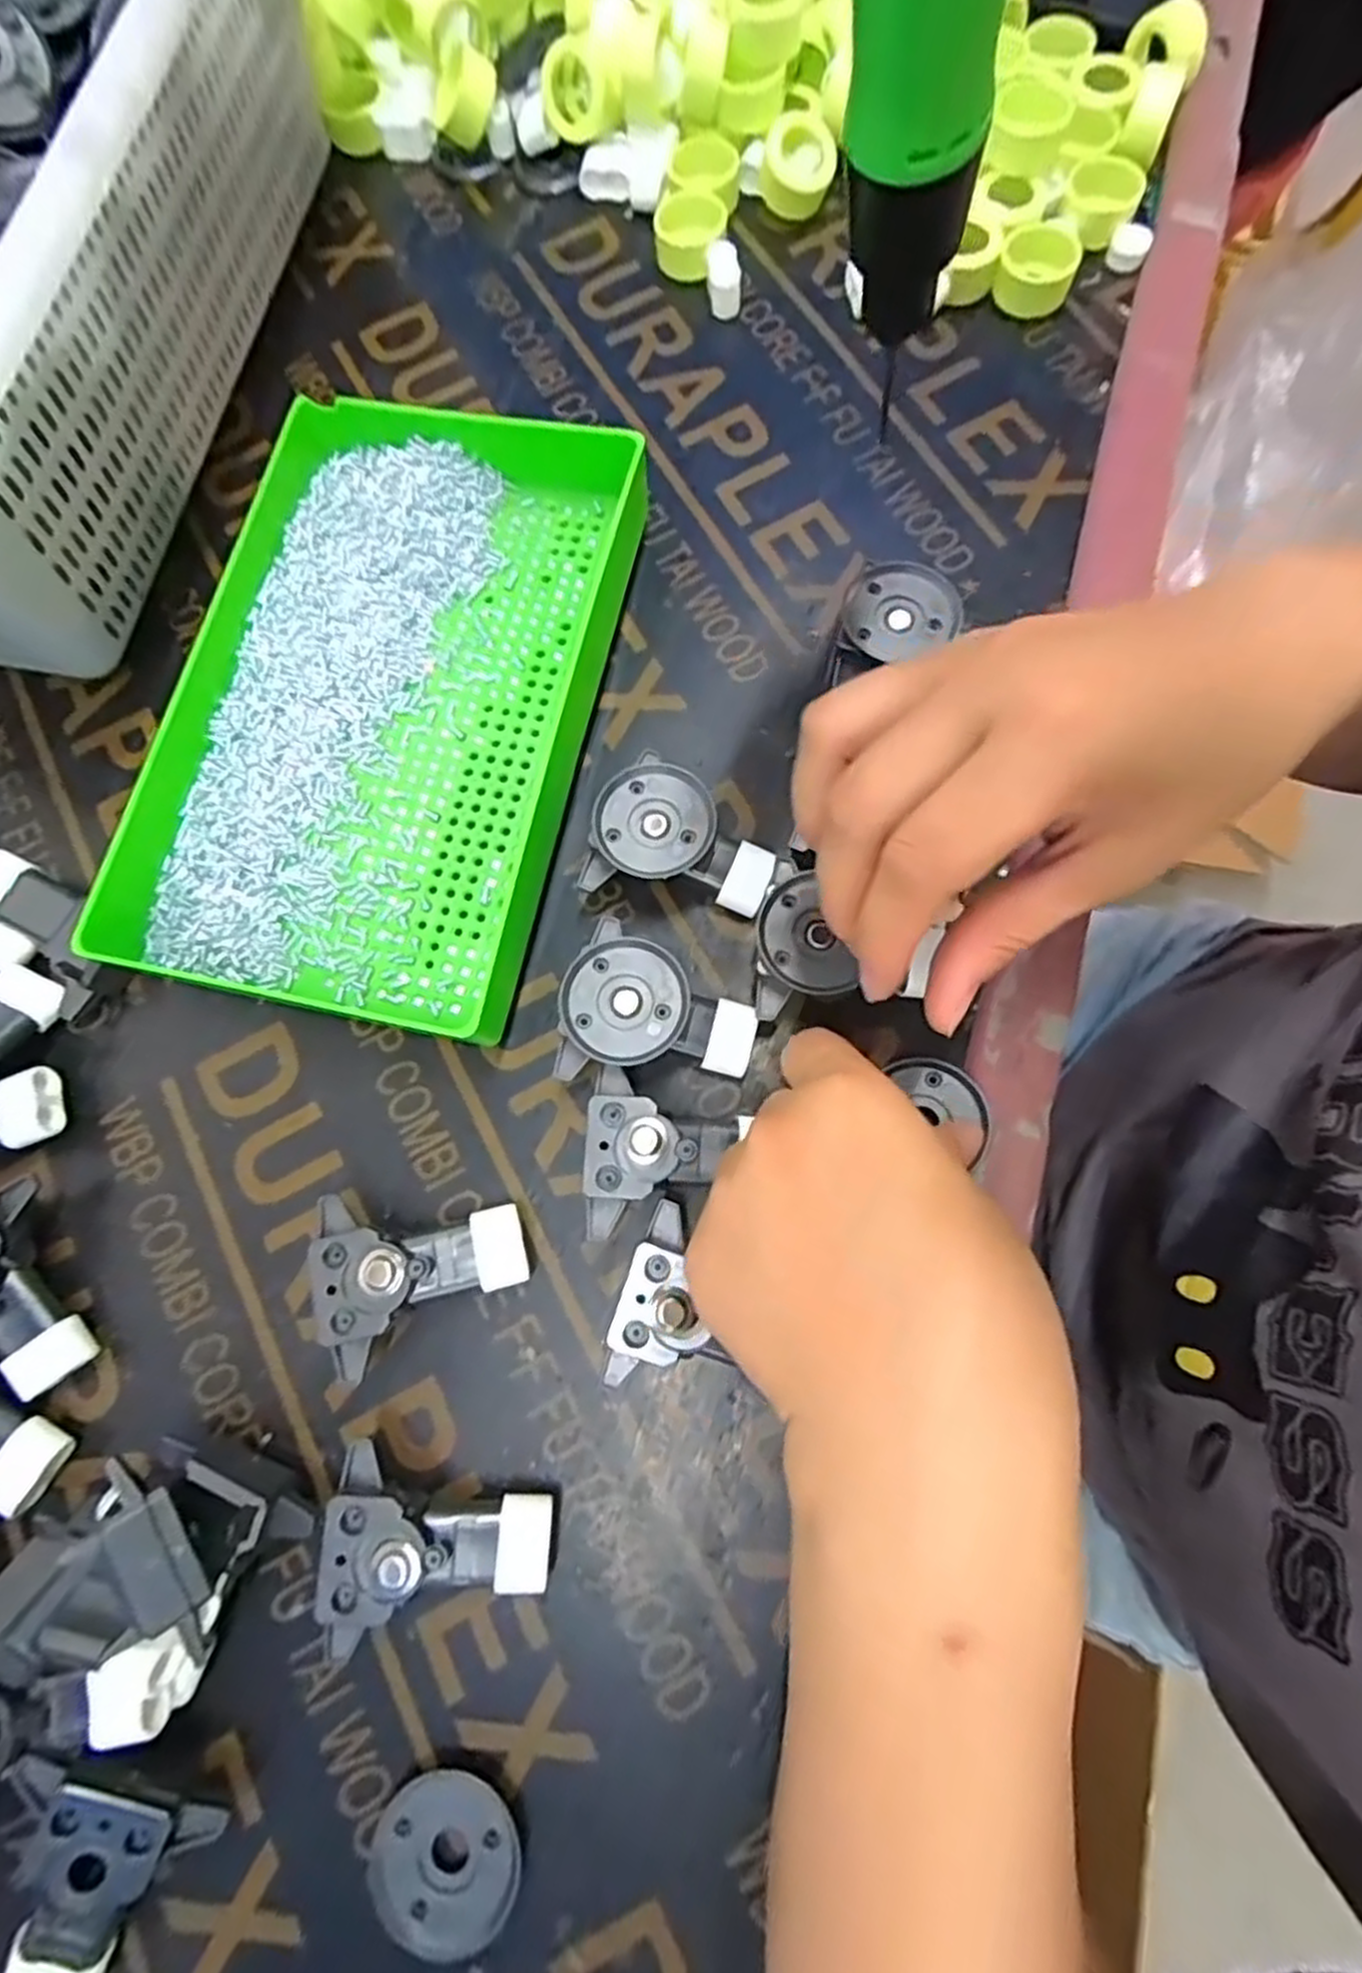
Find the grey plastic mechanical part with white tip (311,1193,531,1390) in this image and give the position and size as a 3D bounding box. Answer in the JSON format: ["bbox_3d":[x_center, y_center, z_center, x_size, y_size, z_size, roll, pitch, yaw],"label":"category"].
[{"bbox_3d":[-0.085,0.095,0.263,0.064,0.025,0.054,-9,78,-2],"label":"grey plastic mechanical part with white tip"}]

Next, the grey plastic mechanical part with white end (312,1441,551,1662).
[{"bbox_3d":[-0.073,0.170,0.242,0.064,0.026,0.045,3,78,1],"label":"grey plastic mechanical part with white end"}]

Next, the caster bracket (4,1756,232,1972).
[{"bbox_3d":[-0.171,0.256,0.225,0.055,0.029,0.065,25,79,5],"label":"caster bracket"}]

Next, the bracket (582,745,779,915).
[{"bbox_3d":[0.002,-0.052,0.292,0.065,0.028,0.047,15,78,3],"label":"bracket"}]

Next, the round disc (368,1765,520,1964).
[{"bbox_3d":[-0.069,0.254,0.228,0.041,0.012,0.039,0,78,0],"label":"round disc"}]

